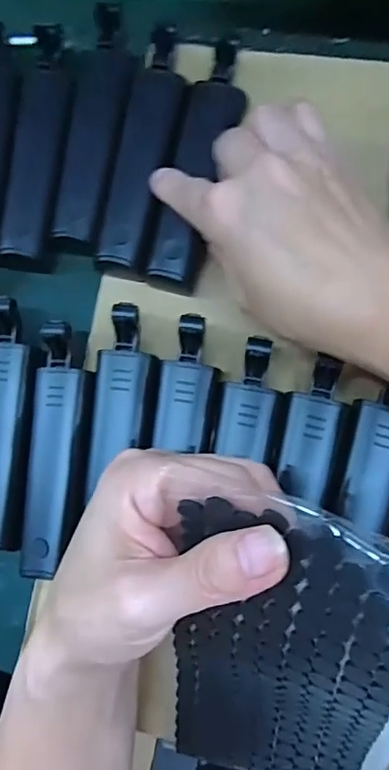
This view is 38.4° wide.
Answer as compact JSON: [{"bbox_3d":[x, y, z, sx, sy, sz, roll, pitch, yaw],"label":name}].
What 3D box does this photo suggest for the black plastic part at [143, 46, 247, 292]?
[{"bbox_3d":[0.003,-0.121,0.313,0.030,0.012,0.138,13,90,9],"label":"black plastic part"}]

